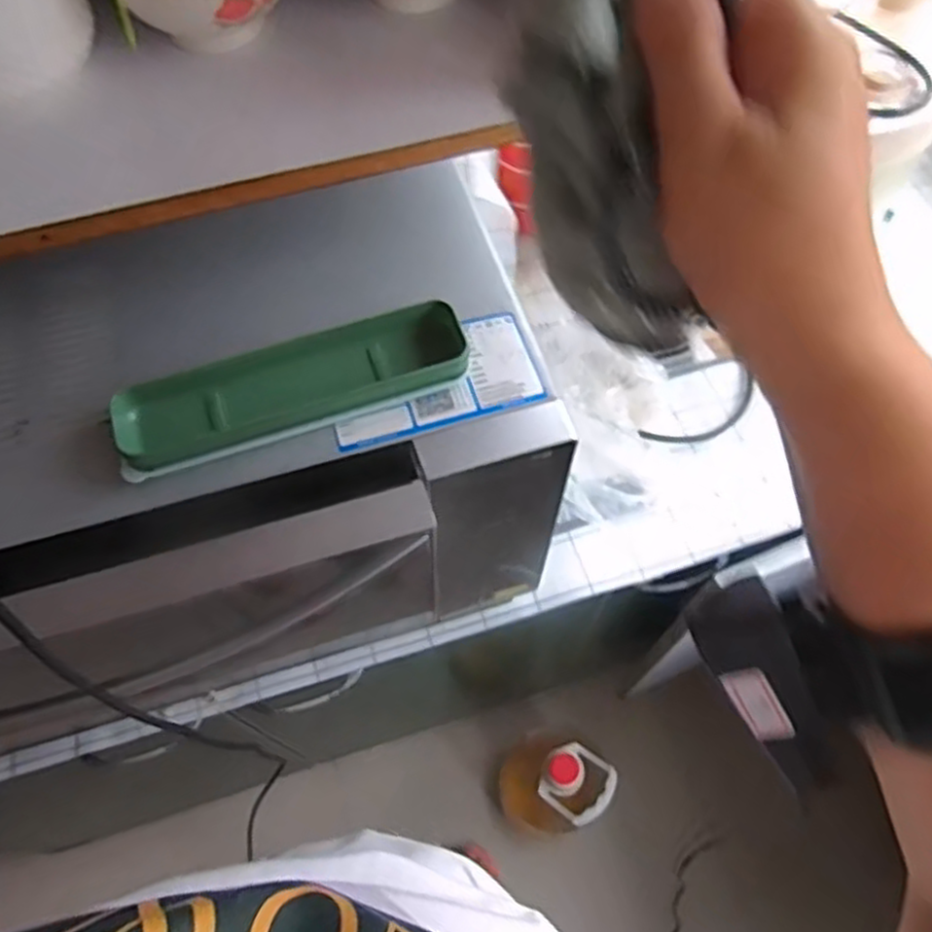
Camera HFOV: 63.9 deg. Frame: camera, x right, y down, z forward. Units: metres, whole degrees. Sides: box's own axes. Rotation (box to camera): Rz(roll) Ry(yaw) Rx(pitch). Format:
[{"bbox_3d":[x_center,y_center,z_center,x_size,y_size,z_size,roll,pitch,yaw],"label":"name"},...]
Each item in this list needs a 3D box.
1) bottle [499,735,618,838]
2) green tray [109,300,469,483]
[{"bbox_3d":[0.120,0.487,1.133,0.142,0.327,0.120,31,67,15],"label":"bottle"},{"bbox_3d":[-0.098,-0.047,0.428,0.195,0.026,0.056,-19,64,-9],"label":"green tray"}]

